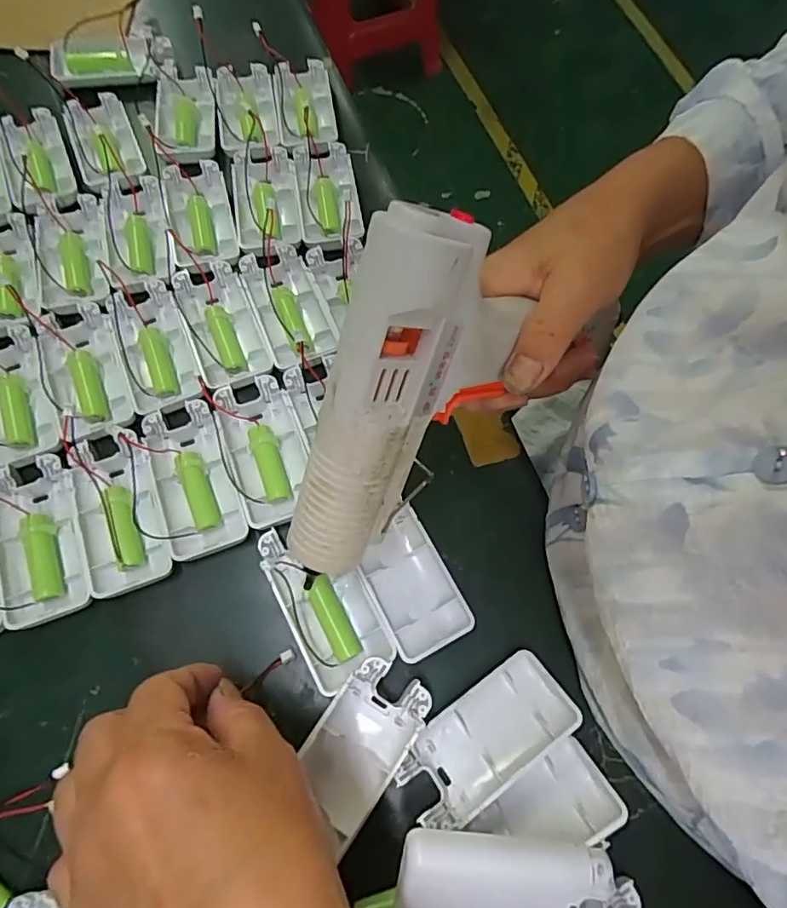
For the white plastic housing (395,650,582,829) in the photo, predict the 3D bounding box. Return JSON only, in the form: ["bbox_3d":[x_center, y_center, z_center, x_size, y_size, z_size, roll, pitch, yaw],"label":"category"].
[{"bbox_3d":[0.049,0.146,0.275,0.093,0.015,0.041,-32,73,-13],"label":"white plastic housing"}]

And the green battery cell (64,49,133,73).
[{"bbox_3d":[-0.237,-0.312,0.426,0.051,0.014,0.018,2,71,-2],"label":"green battery cell"}]

